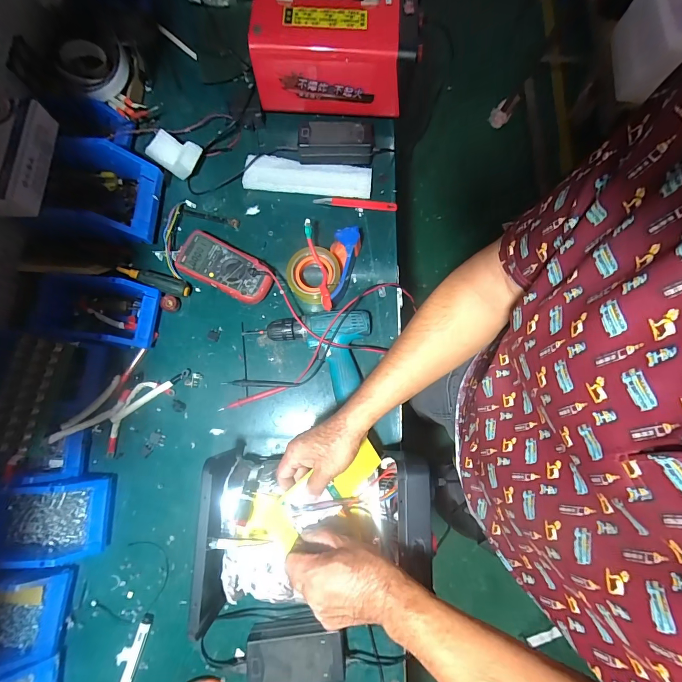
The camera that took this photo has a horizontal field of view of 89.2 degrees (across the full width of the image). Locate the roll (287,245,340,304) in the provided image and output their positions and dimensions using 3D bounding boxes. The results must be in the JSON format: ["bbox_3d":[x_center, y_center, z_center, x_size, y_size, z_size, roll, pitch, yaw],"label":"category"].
[{"bbox_3d":[-0.050,-0.119,0.652,0.097,0.060,0.098,0,79,-1],"label":"roll"}]

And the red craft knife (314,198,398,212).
[{"bbox_3d":[0.030,-0.280,0.704,0.167,0.014,0.015,3,79,0],"label":"red craft knife"}]

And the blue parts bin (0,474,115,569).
[{"bbox_3d":[-0.480,0.287,0.558,0.185,0.080,0.121,-3,79,-1],"label":"blue parts bin"}]

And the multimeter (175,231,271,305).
[{"bbox_3d":[-0.217,-0.138,0.658,0.184,0.046,0.089,25,80,4],"label":"multimeter"}]

